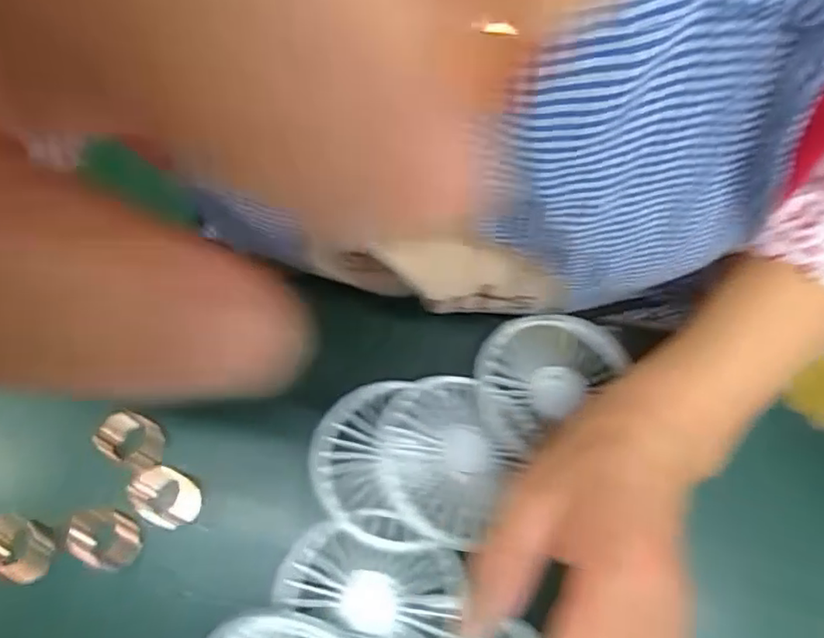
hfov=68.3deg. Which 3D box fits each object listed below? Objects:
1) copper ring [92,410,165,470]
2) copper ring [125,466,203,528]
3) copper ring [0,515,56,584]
[{"bbox_3d":[-0.149,0.064,0.324,0.035,0.014,0.025,19,73,5],"label":"copper ring"},{"bbox_3d":[-0.128,0.092,0.316,0.037,0.008,0.027,35,75,10],"label":"copper ring"},{"bbox_3d":[-0.198,0.114,0.303,0.035,0.015,0.027,11,73,3],"label":"copper ring"}]

